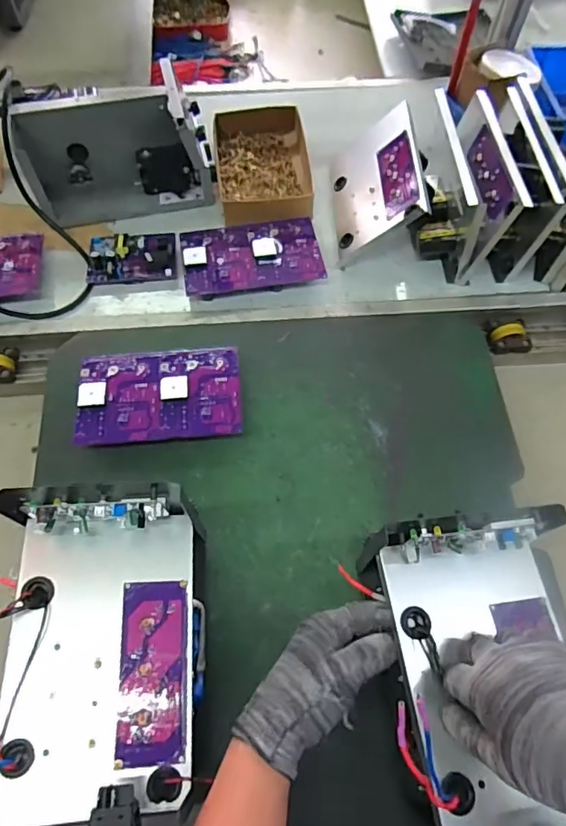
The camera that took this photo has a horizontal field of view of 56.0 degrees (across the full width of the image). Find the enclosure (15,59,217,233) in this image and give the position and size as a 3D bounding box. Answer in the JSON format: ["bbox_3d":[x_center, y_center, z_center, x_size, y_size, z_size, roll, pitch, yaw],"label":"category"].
[{"bbox_3d":[-0.243,-0.385,0.797,0.265,0.148,0.121,-10,65,-6],"label":"enclosure"}]

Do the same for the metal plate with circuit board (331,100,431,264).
[{"bbox_3d":[0.135,-0.349,0.798,0.023,0.150,0.222,23,54,-39],"label":"metal plate with circuit board"}]

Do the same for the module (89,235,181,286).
[{"bbox_3d":[-0.220,-0.235,0.780,0.127,0.022,0.090,-5,63,-1],"label":"module"}]

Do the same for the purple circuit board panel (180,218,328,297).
[{"bbox_3d":[-0.046,-0.232,0.776,0.195,0.024,0.119,-7,64,-4],"label":"purple circuit board panel"}]

